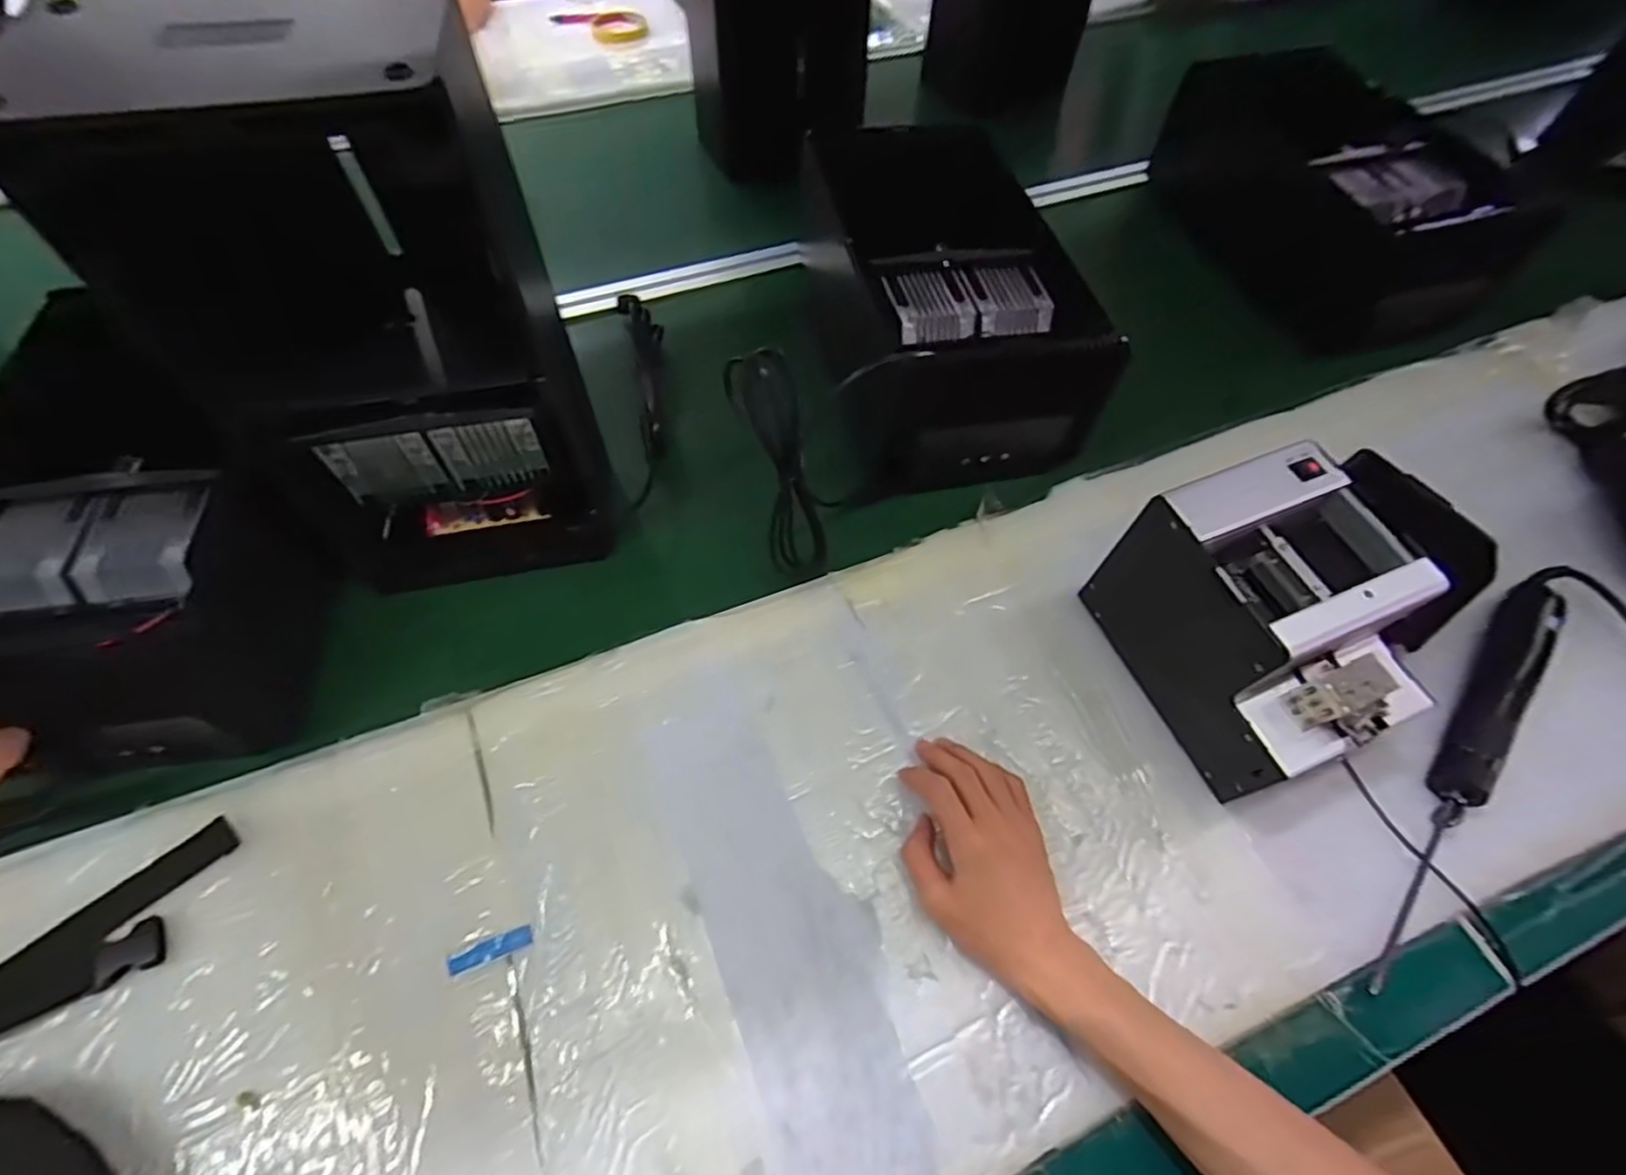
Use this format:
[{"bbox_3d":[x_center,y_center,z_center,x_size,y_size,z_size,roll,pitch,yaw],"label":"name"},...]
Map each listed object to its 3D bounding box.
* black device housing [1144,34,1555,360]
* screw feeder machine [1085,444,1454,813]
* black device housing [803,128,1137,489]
[{"bbox_3d":[0.546,-0.445,0.756,0.149,0.170,0.353,-15,59,-10],"label":"black device housing"},{"bbox_3d":[0.303,0.026,0.471,0.119,0.150,0.172,-20,61,-13],"label":"screw feeder machine"},{"bbox_3d":[0.112,-0.252,0.652,0.213,0.129,0.310,-11,59,-8],"label":"black device housing"}]

